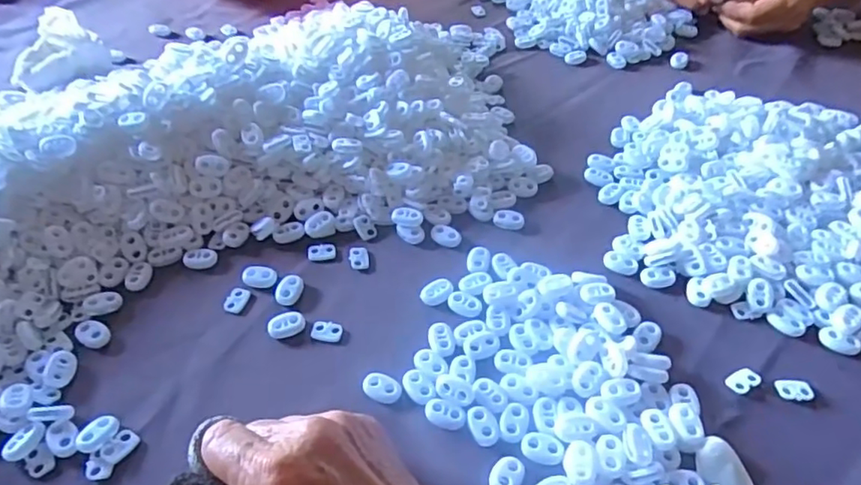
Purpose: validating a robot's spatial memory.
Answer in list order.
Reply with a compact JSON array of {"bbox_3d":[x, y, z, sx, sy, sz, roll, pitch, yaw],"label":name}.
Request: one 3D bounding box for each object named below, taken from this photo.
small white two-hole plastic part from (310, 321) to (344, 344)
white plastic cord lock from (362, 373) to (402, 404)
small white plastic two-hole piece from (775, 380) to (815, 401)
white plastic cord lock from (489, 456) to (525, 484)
[{"bbox_3d":[-0.064,0.055,0.371,0.019,0.004,0.014,6,49,5],"label":"small white two-hole plastic part"},{"bbox_3d":[-0.027,0.082,0.342,0.022,0.004,0.016,23,52,18],"label":"white plastic cord lock"},{"bbox_3d":[0.208,0.083,0.344,0.019,0.004,0.013,7,49,5],"label":"small white plastic two-hole piece"},{"bbox_3d":[0.039,0.118,0.306,0.015,0.004,0.022,25,53,20],"label":"white plastic cord lock"}]

